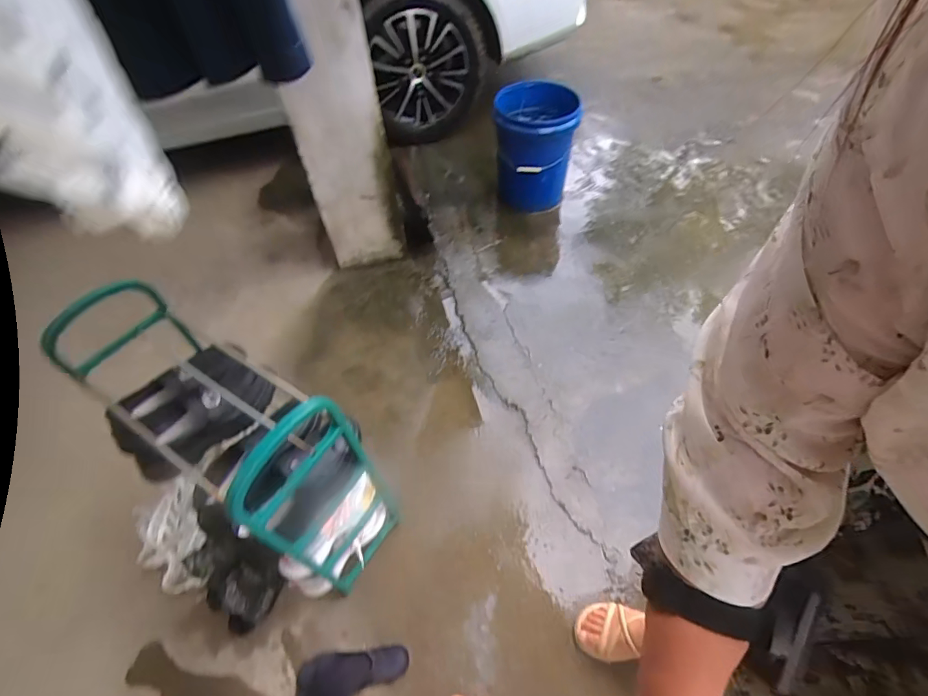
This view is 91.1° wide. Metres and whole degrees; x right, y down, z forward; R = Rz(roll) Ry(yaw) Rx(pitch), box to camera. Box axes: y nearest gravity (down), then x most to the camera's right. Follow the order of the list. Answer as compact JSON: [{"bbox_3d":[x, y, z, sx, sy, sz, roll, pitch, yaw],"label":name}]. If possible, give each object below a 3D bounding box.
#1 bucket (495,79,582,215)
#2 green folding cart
[{"bbox_3d":[0.267,-0.780,1.772,0.289,0.406,0.335,-2,52,4],"label":"bucket"},{"bbox_3d":[-0.429,0.204,0.915,0.512,0.579,0.251,28,60,24],"label":"green folding cart"}]

